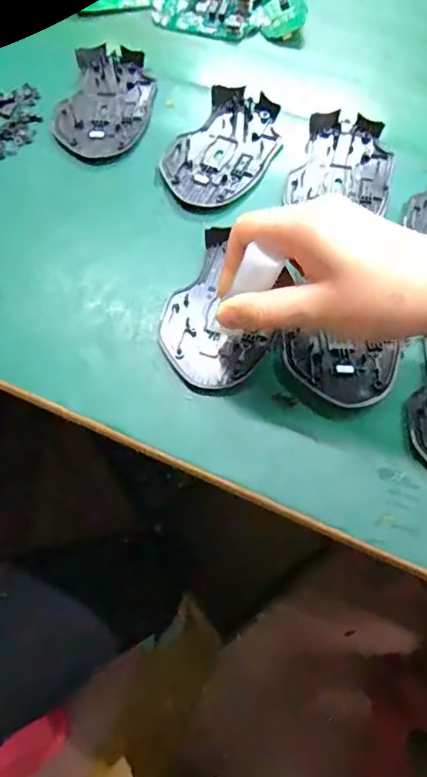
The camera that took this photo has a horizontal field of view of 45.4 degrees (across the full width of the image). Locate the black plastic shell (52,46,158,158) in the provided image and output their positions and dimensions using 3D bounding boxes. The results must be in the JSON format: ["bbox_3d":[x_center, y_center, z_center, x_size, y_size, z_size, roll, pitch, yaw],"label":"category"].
[{"bbox_3d":[-0.088,-0.233,0.412,0.073,0.014,0.112,7,64,2],"label":"black plastic shell"}]

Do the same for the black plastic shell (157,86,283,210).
[{"bbox_3d":[0.008,-0.186,0.390,0.072,0.014,0.113,31,67,13],"label":"black plastic shell"}]

